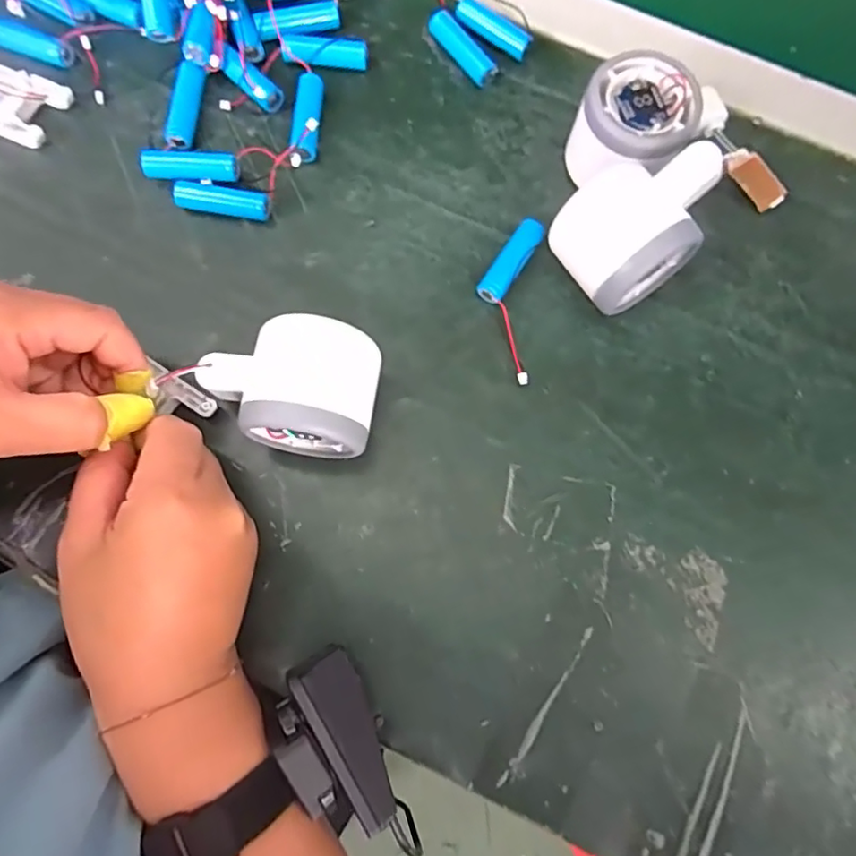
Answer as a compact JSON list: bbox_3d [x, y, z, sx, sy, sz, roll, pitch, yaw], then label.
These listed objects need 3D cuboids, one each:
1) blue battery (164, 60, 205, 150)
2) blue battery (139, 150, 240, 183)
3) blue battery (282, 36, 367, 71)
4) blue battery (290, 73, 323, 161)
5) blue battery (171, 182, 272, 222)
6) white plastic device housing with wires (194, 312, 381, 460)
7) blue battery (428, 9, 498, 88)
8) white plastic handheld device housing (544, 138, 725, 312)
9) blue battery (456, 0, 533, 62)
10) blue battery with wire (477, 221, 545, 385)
[{"bbox_3d":[-0.142,-0.187,0.340,0.012,0.016,0.048,14,91,2],"label":"blue battery"},{"bbox_3d":[-0.132,-0.145,0.323,0.051,0.017,0.014,2,77,0],"label":"blue battery"},{"bbox_3d":[-0.061,-0.226,0.349,0.049,0.016,0.014,3,77,0],"label":"blue battery"},{"bbox_3d":[-0.071,-0.179,0.336,0.016,0.016,0.056,2,77,0],"label":"blue battery"},{"bbox_3d":[-0.115,-0.127,0.322,0.051,0.014,0.014,9,77,1],"label":"blue battery"},{"bbox_3d":[-0.065,-0.019,0.273,0.081,0.054,0.055,4,77,0],"label":"white plastic device housing with wires"},{"bbox_3d":[0.020,-0.231,0.352,0.014,0.017,0.049,-40,81,-9],"label":"blue battery"},{"bbox_3d":[0.105,-0.101,0.299,0.078,0.065,0.056,-30,79,-7],"label":"white plastic handheld device housing"},{"bbox_3d":[0.040,-0.244,0.356,0.048,0.014,0.019,37,79,7],"label":"blue battery"},{"bbox_3d":[0.043,-0.070,0.316,0.031,0.013,0.091,8,77,1],"label":"blue battery with wire"}]

